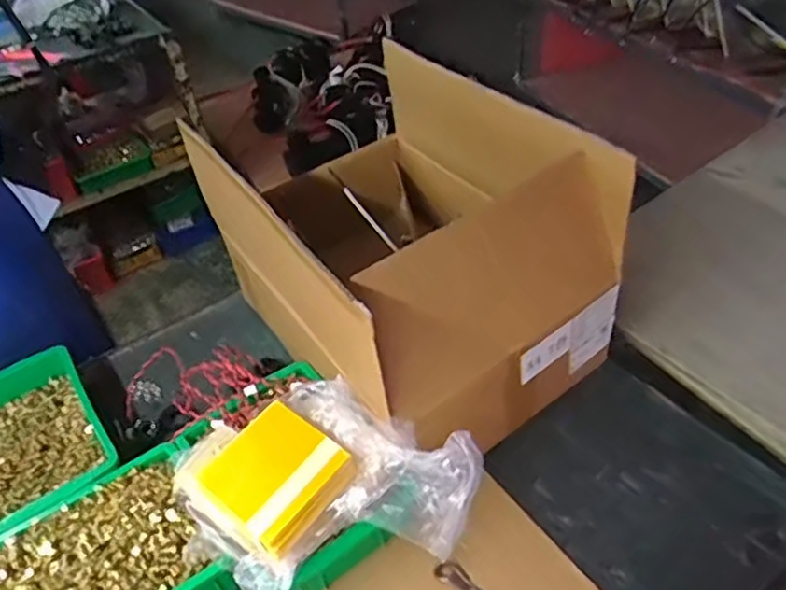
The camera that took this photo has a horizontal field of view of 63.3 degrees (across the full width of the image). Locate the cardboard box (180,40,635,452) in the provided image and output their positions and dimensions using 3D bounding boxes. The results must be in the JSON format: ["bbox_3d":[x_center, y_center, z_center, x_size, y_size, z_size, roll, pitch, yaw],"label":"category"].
[{"bbox_3d":[0.008,-0.064,0.800,0.339,0.296,0.451,-31,50,-22],"label":"cardboard box"}]

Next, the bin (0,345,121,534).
[{"bbox_3d":[-0.452,0.183,0.779,0.178,0.064,0.253,-31,50,-21],"label":"bin"}]

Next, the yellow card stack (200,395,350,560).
[{"bbox_3d":[-0.116,0.173,0.626,0.123,0.025,0.111,29,54,31],"label":"yellow card stack"}]

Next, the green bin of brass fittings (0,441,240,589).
[{"bbox_3d":[-0.305,0.286,0.646,0.238,0.085,0.190,-28,49,-19],"label":"green bin of brass fittings"}]

